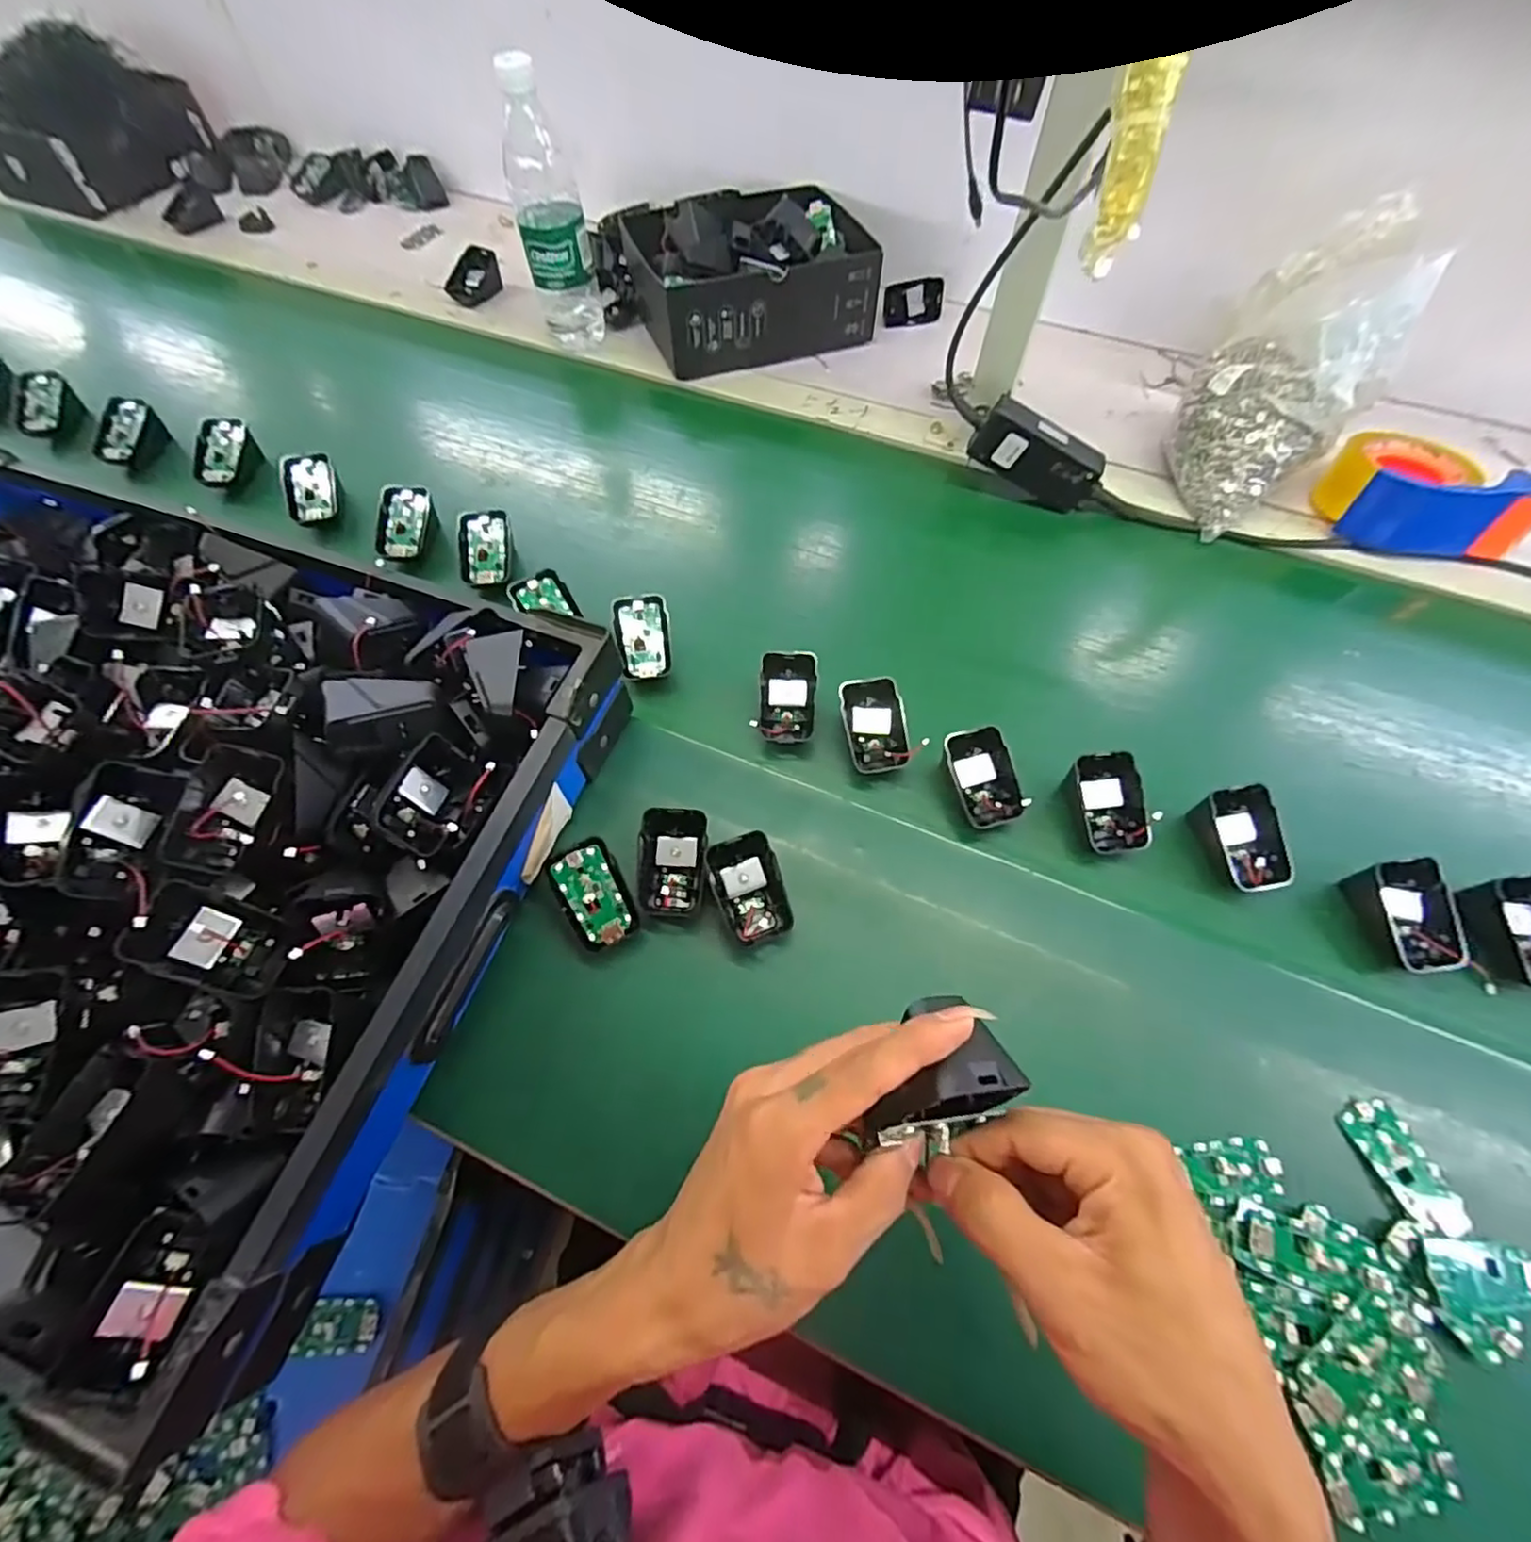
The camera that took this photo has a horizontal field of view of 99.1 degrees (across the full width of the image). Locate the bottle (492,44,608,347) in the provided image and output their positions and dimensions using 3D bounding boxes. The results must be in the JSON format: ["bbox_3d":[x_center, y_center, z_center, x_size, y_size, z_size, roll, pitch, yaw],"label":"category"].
[{"bbox_3d":[-0.218,-0.558,0.661,0.064,0.226,0.068,-16,63,-8],"label":"bottle"}]

